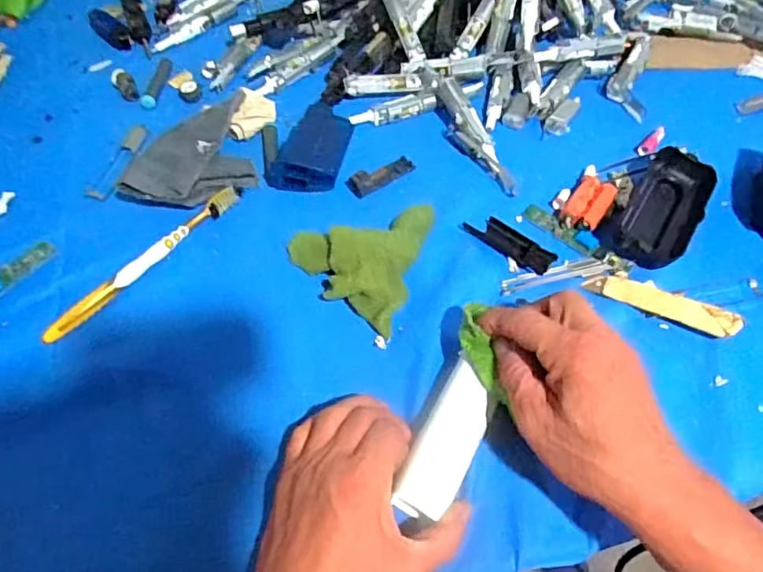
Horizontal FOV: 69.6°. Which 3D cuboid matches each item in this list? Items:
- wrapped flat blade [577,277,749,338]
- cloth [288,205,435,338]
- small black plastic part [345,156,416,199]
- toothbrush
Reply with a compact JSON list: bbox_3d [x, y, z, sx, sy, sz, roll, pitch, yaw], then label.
[{"bbox_3d":[0.204,0.012,0.399,0.102,0.015,0.022,26,63,16],"label":"wrapped flat blade"},{"bbox_3d":[-0.022,-0.030,0.415,0.102,0.038,0.114,14,61,10],"label":"cloth"},{"bbox_3d":[0.000,-0.098,0.476,0.063,0.019,0.015,-31,63,-15],"label":"small black plastic part"},{"bbox_3d":[-0.186,-0.021,0.438,0.015,0.011,0.181,37,67,21],"label":"toothbrush"}]

